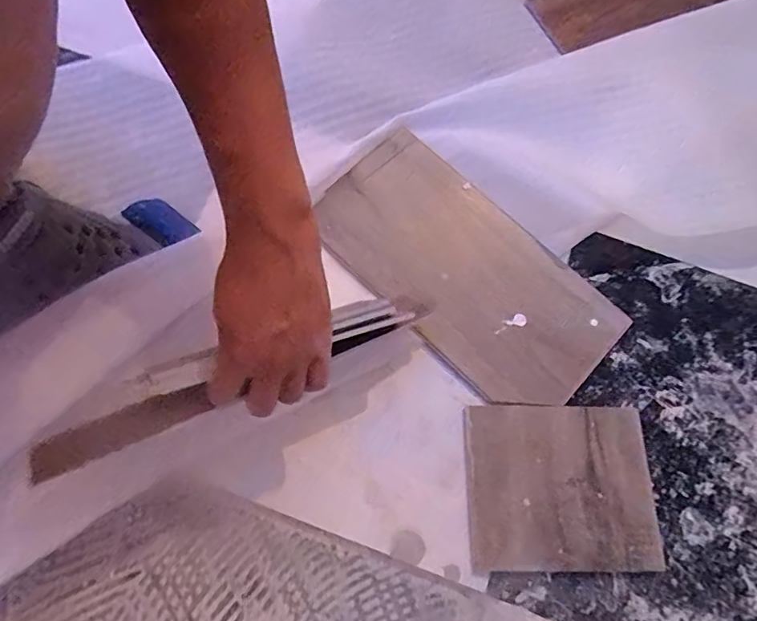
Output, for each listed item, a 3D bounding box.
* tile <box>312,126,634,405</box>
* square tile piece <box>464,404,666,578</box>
[{"bbox_3d":[0.091,-0.045,0.539,0.330,0.015,0.173,43,75,12],"label":"tile"},{"bbox_3d":[0.172,0.165,0.471,0.174,0.010,0.147,-1,71,-2],"label":"square tile piece"}]

